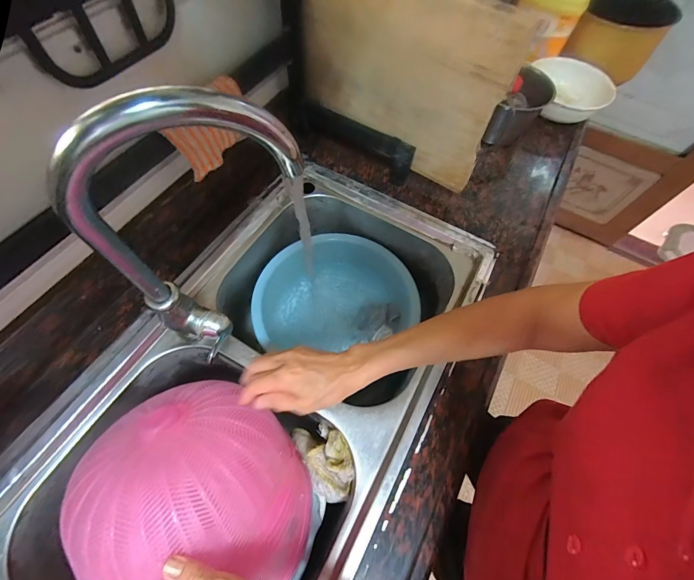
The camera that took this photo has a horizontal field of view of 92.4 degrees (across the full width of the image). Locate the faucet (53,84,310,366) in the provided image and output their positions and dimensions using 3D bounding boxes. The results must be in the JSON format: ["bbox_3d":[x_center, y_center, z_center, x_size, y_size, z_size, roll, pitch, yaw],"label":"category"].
[{"bbox_3d":[-0.140,-0.039,0.356,0.205,0.345,0.059,-10,64,-9],"label":"faucet"}]

